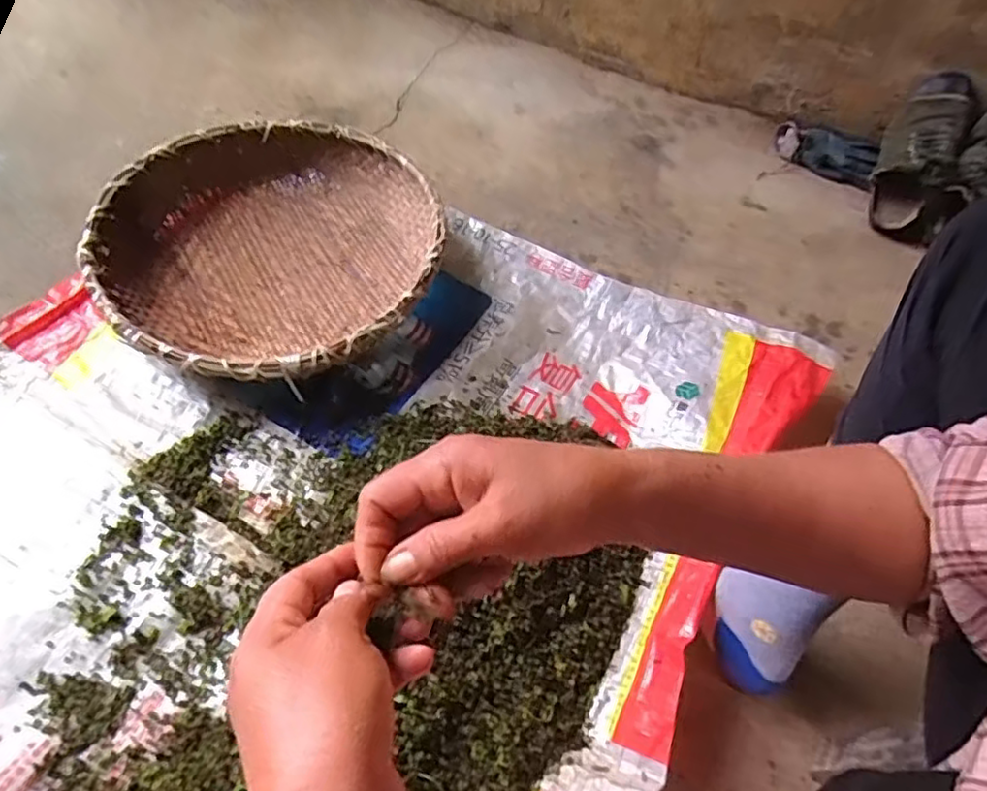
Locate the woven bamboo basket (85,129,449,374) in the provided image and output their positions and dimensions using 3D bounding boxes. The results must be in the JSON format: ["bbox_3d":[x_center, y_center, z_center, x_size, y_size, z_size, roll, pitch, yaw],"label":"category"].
[{"bbox_3d":[-0.299,-0.194,0.876,0.428,0.102,0.426,2,57,-4],"label":"woven bamboo basket"}]

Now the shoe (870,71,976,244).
[{"bbox_3d":[0.673,-0.383,1.005,0.110,0.074,0.258,17,92,6],"label":"shoe"}]

